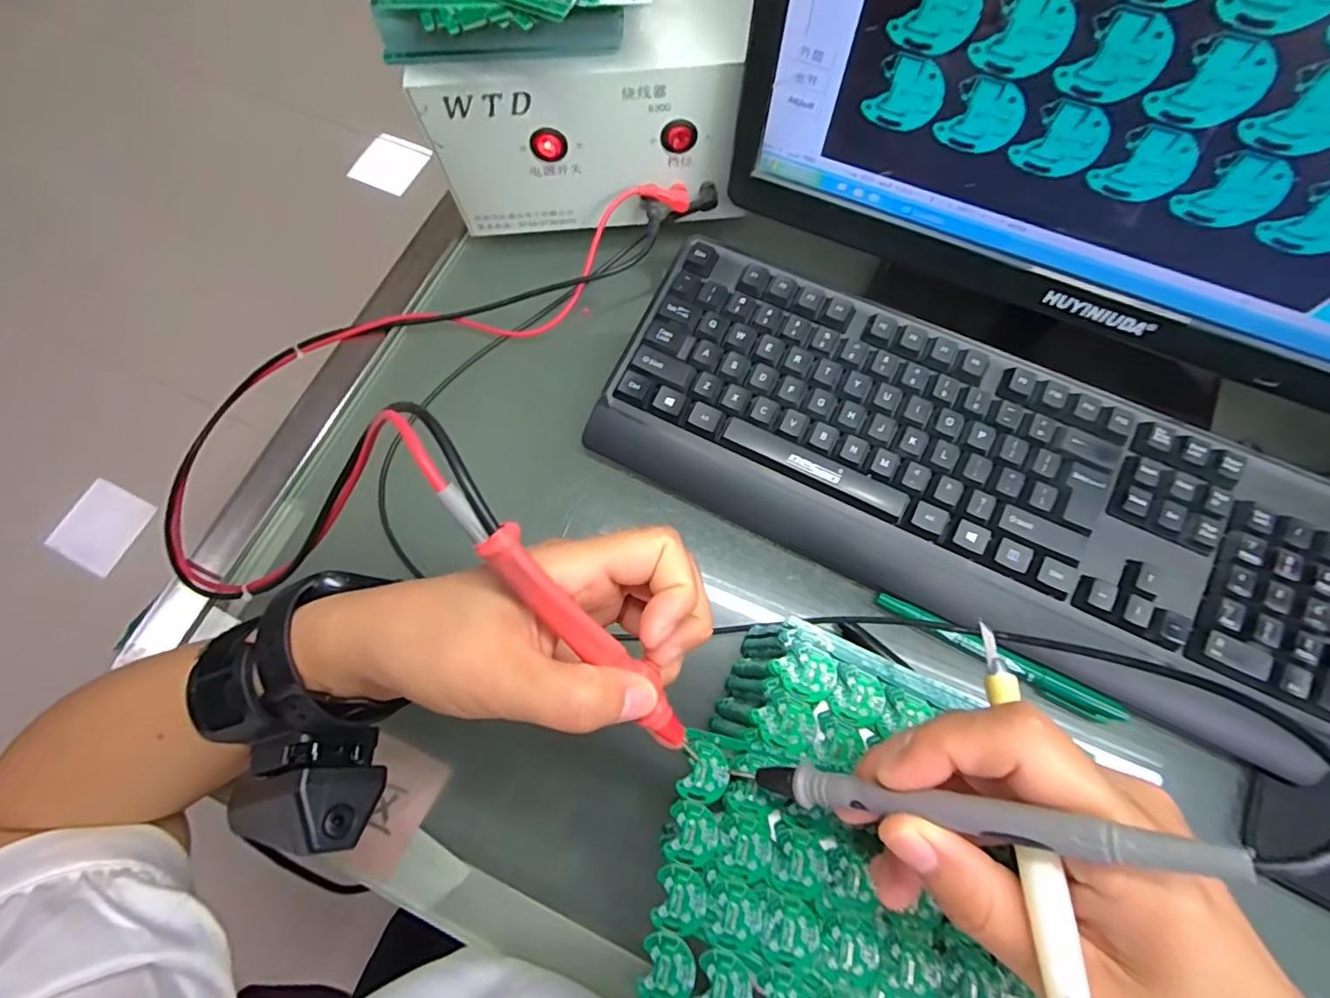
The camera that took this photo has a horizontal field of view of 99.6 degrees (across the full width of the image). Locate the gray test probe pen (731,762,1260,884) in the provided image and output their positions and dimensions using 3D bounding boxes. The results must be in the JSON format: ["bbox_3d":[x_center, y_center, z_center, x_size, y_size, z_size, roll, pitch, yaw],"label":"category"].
[{"bbox_3d":[0.076,0.092,0.168,0.012,0.138,0.010,17,67,-40],"label":"gray test probe pen"}]

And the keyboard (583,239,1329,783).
[{"bbox_3d":[0.175,-0.011,0.336,0.434,0.041,0.159,25,75,9],"label":"keyboard"}]

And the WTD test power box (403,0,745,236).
[{"bbox_3d":[-0.042,-0.277,0.370,0.186,0.123,0.154,6,73,3],"label":"WTD test power box"}]

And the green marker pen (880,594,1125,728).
[{"bbox_3d":[0.188,0.091,0.319,0.139,0.014,0.014,26,75,9],"label":"green marker pen"}]

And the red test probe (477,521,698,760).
[{"bbox_3d":[-0.020,0.055,0.197,0.014,0.015,0.123,-41,117,-11],"label":"red test probe"}]

